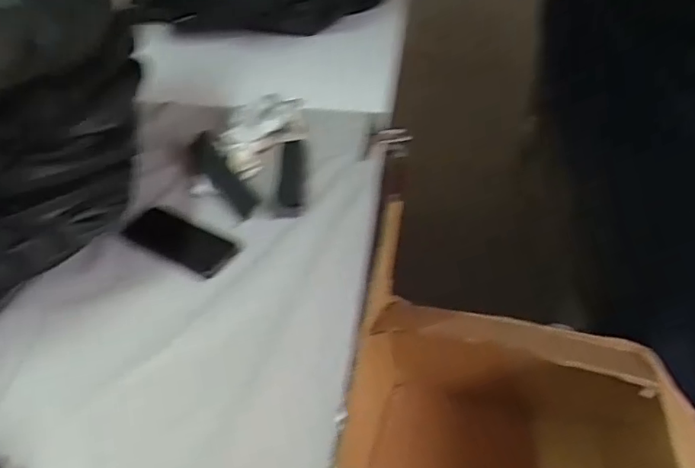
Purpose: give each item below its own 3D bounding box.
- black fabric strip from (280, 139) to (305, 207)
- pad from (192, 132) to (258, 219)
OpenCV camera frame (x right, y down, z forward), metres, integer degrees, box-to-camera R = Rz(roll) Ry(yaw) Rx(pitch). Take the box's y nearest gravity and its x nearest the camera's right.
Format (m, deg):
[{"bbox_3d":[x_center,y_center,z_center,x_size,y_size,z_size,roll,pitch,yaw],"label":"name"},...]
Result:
[{"bbox_3d":[-0.083,-0.096,0.880,0.034,0.007,0.156,-1,44,-1],"label":"black fabric strip"},{"bbox_3d":[-0.183,-0.086,0.857,0.038,0.021,0.159,-27,64,-25],"label":"pad"}]

